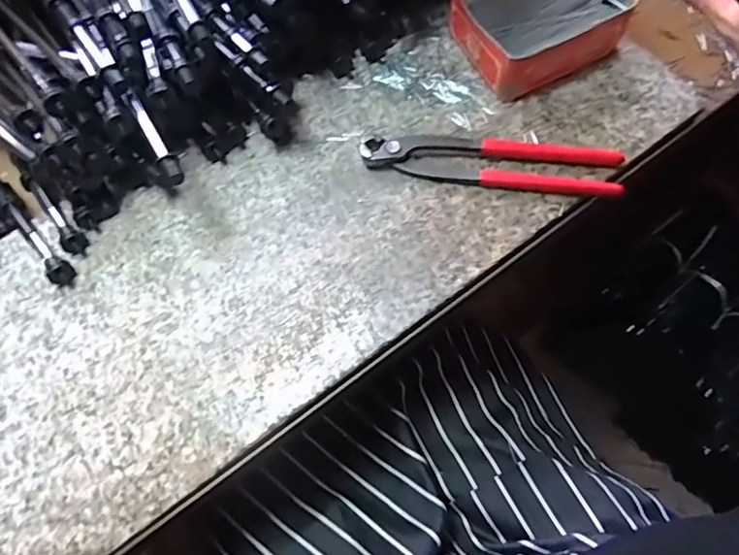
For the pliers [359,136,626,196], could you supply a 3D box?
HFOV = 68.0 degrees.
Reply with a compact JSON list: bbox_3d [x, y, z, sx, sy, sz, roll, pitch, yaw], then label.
[{"bbox_3d":[0.091,-0.092,0.418,0.192,0.016,0.043,8,70,5],"label":"pliers"}]

